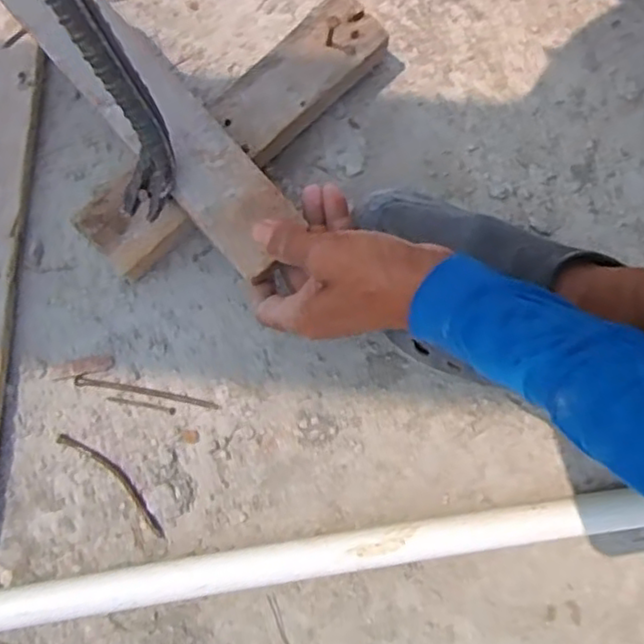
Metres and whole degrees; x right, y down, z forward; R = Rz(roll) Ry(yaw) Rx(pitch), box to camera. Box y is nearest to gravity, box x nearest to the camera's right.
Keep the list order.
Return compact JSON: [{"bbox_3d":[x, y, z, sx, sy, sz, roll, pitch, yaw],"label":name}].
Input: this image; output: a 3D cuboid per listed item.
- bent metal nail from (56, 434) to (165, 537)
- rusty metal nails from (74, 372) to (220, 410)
[{"bbox_3d":[-0.143,0.108,0.465,0.099,0.004,0.014,40,80,9],"label":"bent metal nail"},{"bbox_3d":[-0.124,0.049,0.481,0.103,0.005,0.009,9,77,2],"label":"rusty metal nails"}]

